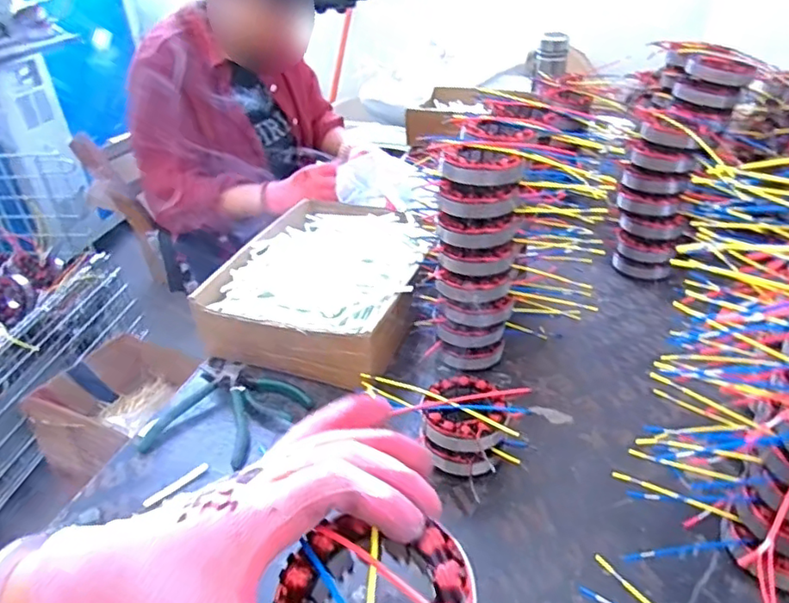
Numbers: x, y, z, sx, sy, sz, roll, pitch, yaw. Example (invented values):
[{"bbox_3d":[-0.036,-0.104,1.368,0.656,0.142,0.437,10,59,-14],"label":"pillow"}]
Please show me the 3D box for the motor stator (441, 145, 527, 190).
[{"bbox_3d":[0.087,-0.140,0.616,0.075,0.034,0.075,-3,34,2],"label":"motor stator"}]

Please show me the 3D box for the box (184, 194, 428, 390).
[{"bbox_3d":[-0.083,-0.035,0.806,0.243,0.082,0.326,8,36,18],"label":"box"}]

